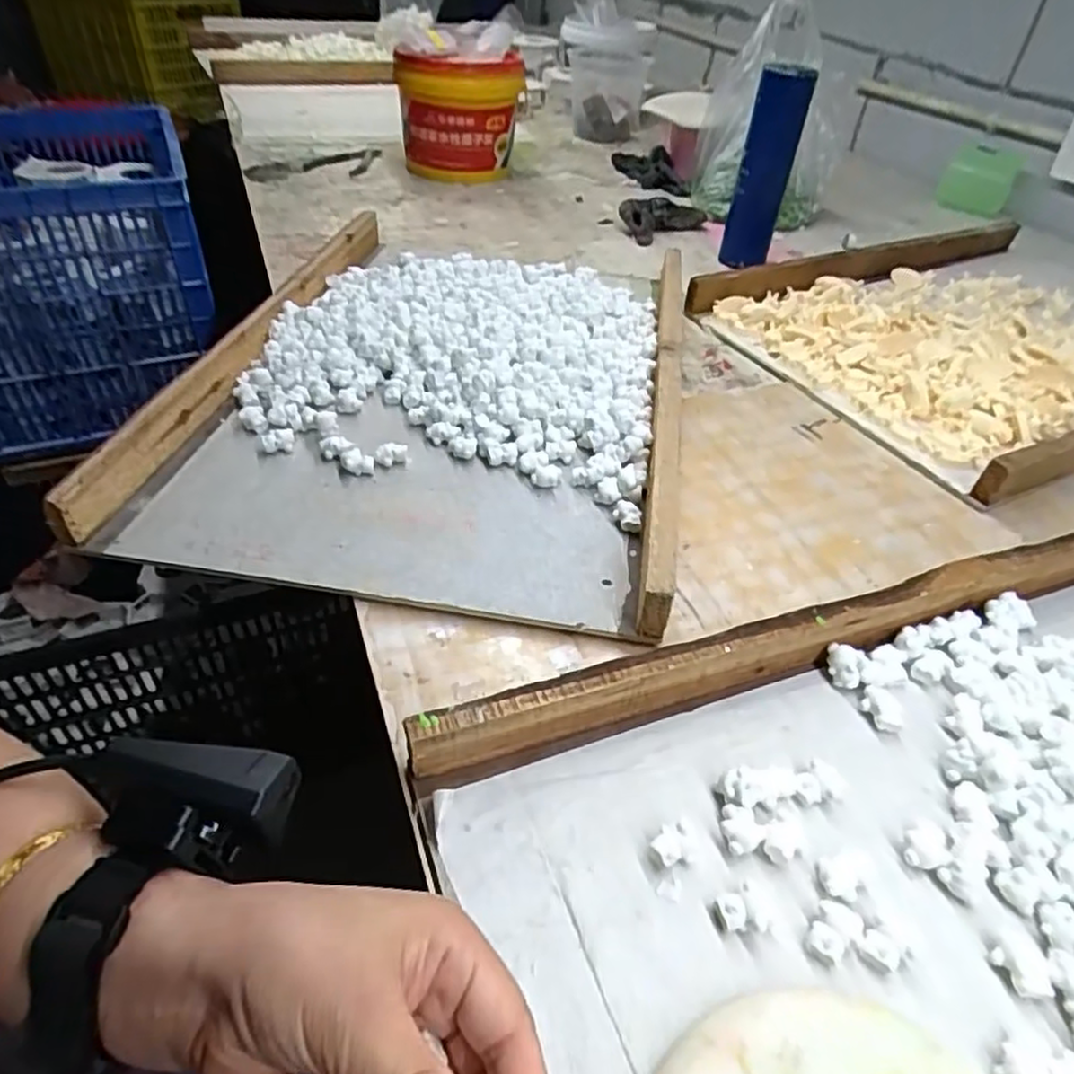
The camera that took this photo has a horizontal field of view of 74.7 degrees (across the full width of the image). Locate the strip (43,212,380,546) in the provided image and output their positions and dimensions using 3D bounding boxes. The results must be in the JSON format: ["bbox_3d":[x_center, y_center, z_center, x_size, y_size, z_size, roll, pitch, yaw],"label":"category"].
[{"bbox_3d":[-0.253,-0.195,0.657,0.030,0.045,0.565,9,43,5],"label":"strip"}]

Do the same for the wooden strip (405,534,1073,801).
[{"bbox_3d":[0.205,0.054,0.441,0.572,0.042,0.026,-13,46,-19],"label":"wooden strip"}]

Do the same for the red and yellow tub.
[{"bbox_3d":[-0.119,-0.668,1.113,0.192,0.156,0.167,0,43,-6],"label":"red and yellow tub"}]

